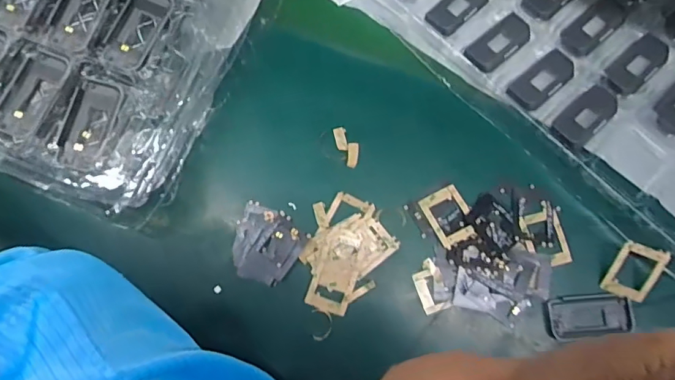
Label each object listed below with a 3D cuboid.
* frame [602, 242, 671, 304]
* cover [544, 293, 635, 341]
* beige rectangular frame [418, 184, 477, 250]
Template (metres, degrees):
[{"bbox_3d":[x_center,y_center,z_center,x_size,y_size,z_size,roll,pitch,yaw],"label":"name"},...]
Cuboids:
[{"bbox_3d":[0.277,0.076,0.447,0.040,0.008,0.053,23,108,9],"label":"frame"},{"bbox_3d":[0.235,0.117,0.449,0.078,0.005,0.039,-7,77,-2],"label":"cover"},{"bbox_3d":[0.109,0.025,0.466,0.040,0.008,0.053,-26,79,-6],"label":"beige rectangular frame"}]

